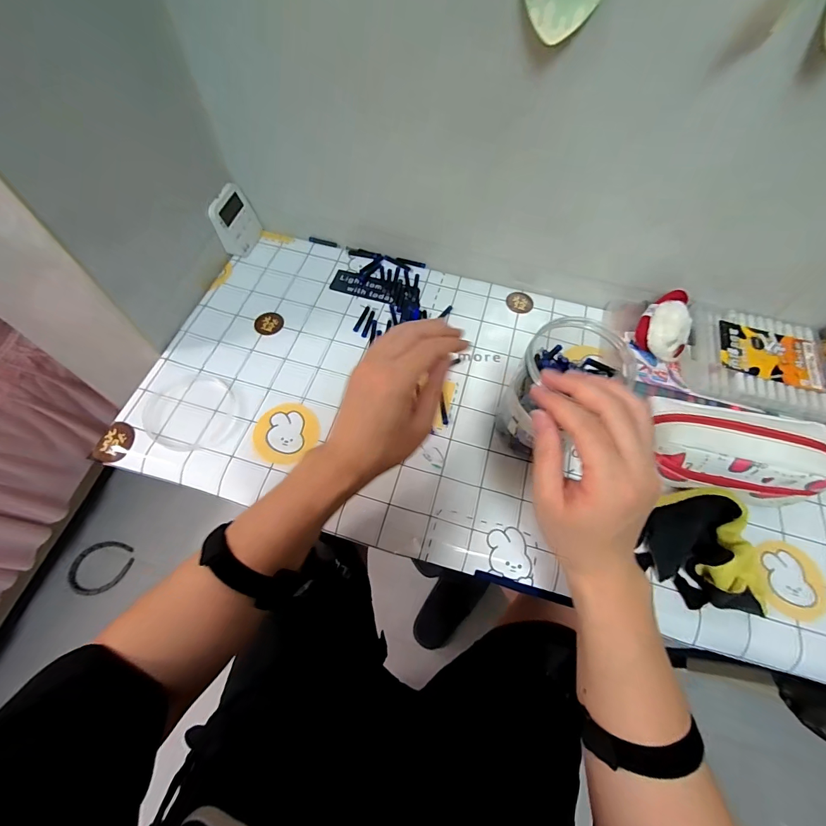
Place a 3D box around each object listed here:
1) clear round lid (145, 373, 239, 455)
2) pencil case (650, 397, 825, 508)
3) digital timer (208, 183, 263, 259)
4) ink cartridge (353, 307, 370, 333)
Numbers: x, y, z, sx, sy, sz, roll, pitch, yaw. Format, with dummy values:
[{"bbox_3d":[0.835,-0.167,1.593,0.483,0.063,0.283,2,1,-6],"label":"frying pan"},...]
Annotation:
[{"bbox_3d":[-0.269,-0.003,0.475,0.096,0.011,0.109,-30,69,-16],"label":"clear round lid"},{"bbox_3d":[0.338,0.046,0.427,0.179,0.106,0.077,10,60,5],"label":"pencil case"},{"bbox_3d":[-0.265,-0.284,0.583,0.010,0.079,0.074,11,65,27],"label":"digital timer"},{"bbox_3d":[-0.072,-0.134,0.555,0.008,0.006,0.049,18,64,6],"label":"ink cartridge"}]

